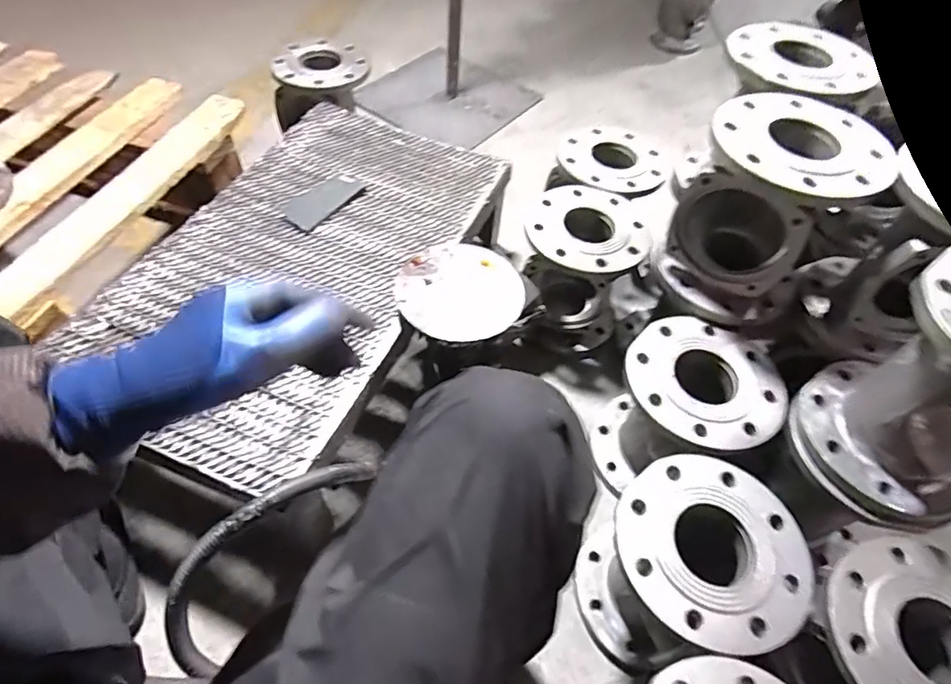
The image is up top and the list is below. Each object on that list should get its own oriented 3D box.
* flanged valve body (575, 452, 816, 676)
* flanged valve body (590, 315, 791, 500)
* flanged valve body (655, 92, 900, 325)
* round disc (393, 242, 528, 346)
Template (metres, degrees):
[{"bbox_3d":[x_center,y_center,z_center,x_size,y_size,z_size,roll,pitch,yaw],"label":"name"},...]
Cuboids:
[{"bbox_3d":[0.242,0.276,0.639,0.190,0.224,0.188,2,52,-3],"label":"flanged valve body"},{"bbox_3d":[0.287,0.110,0.759,0.198,0.219,0.187,2,52,-3],"label":"flanged valve body"},{"bbox_3d":[0.365,-0.160,0.685,0.177,0.235,0.174,33,57,20],"label":"flanged valve body"},{"bbox_3d":[-0.020,-0.069,0.713,0.167,0.010,0.159,2,59,-4],"label":"round disc"}]

